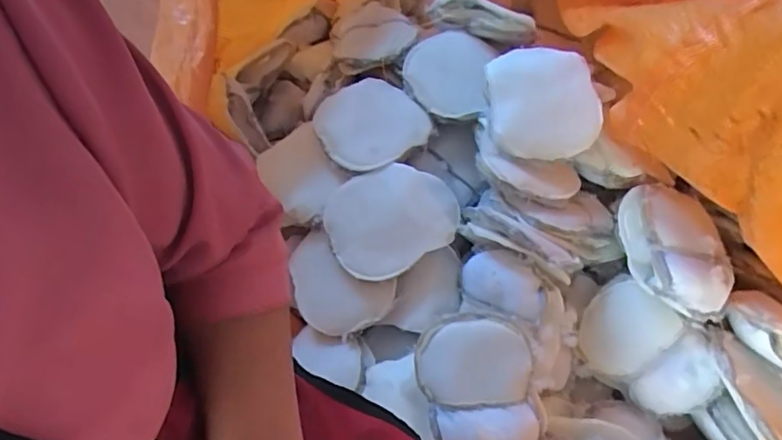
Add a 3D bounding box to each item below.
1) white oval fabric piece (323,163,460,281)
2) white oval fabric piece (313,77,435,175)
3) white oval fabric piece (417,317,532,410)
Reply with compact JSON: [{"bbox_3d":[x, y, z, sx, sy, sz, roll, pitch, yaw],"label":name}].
[{"bbox_3d":[0.003,-0.002,0.737,0.177,0.024,0.138,-27,81,-4],"label":"white oval fabric piece"},{"bbox_3d":[-0.030,-0.144,0.784,0.151,0.034,0.142,-35,62,-22],"label":"white oval fabric piece"},{"bbox_3d":[0.097,0.169,0.648,0.133,0.016,0.104,-6,74,13],"label":"white oval fabric piece"}]

